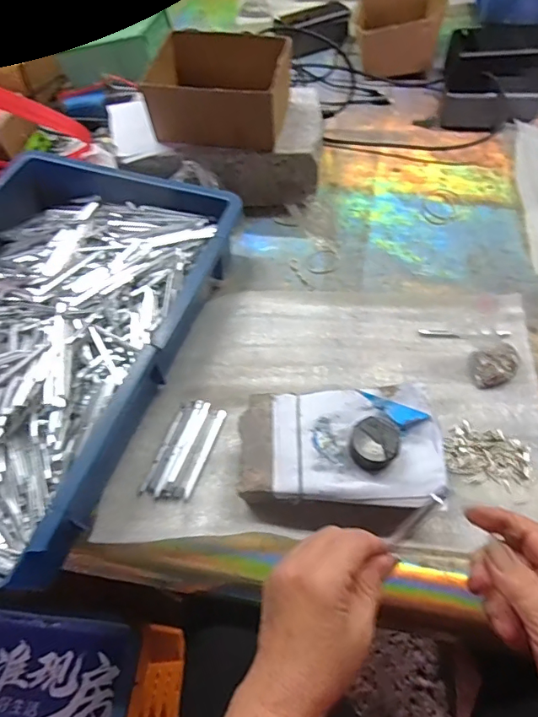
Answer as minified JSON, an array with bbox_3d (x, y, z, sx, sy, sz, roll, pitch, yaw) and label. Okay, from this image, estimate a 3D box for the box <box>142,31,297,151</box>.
[{"bbox_3d":[-0.058,-0.314,0.554,0.162,0.080,0.101,5,58,7],"label":"box"}]

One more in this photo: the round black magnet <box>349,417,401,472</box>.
[{"bbox_3d":[0.085,0.069,0.382,0.036,0.020,0.040,18,60,14],"label":"round black magnet"}]

